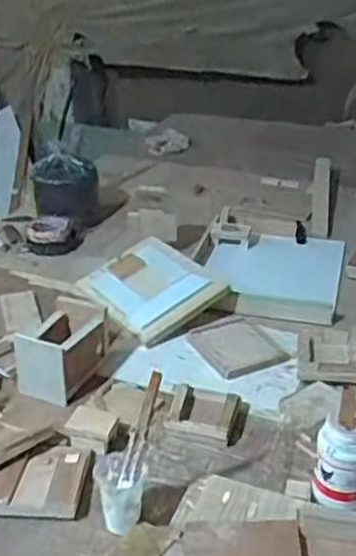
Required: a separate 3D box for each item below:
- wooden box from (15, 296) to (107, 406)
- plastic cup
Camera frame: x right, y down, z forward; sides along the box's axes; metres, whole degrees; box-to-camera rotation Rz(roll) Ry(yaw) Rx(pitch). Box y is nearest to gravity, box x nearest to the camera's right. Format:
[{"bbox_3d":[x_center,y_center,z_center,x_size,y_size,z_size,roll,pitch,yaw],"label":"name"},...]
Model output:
[{"bbox_3d":[-0.202,0.124,1.199,0.110,0.112,0.155,9,29,18],"label":"wooden box"},{"bbox_3d":[-0.076,0.291,0.924,0.070,0.083,0.070,-5,28,-8],"label":"plastic cup"}]

